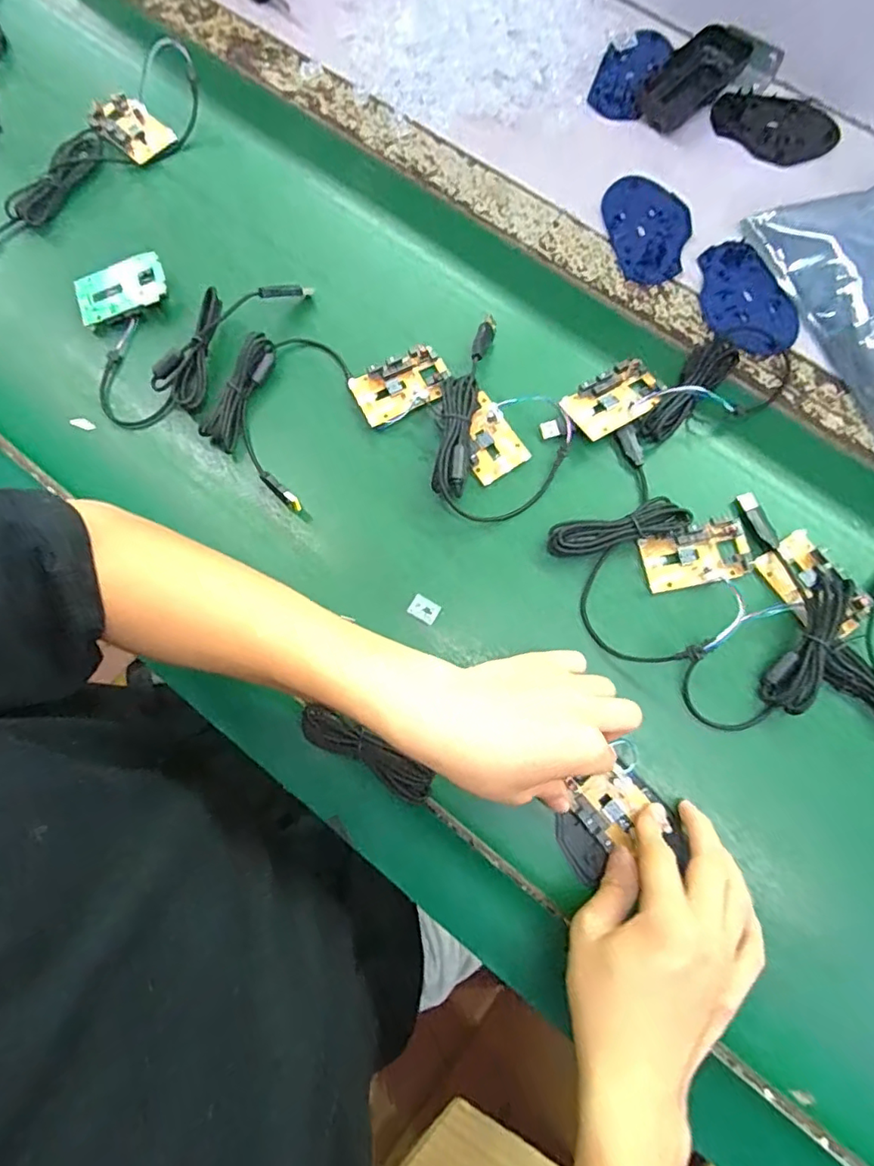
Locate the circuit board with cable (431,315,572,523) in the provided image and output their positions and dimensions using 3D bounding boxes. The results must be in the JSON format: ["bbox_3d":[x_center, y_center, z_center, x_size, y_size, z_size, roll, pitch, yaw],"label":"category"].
[{"bbox_3d":[0.049,-0.123,0.428,0.111,0.028,0.146,32,80,8],"label":"circuit board with cable"}]

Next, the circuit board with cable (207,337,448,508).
[{"bbox_3d":[-0.095,-0.155,0.444,0.176,0.018,0.133,-43,80,-8],"label":"circuit board with cable"}]

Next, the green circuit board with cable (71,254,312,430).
[{"bbox_3d":[-0.224,-0.223,0.457,0.149,0.034,0.180,41,81,9],"label":"green circuit board with cable"}]

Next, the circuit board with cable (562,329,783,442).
[{"bbox_3d":[0.194,-0.156,0.429,0.185,0.033,0.068,-19,78,-3],"label":"circuit board with cable"}]

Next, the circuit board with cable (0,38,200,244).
[{"bbox_3d":[-0.334,-0.382,0.497,0.281,0.026,0.086,-34,79,-7],"label":"circuit board with cable"}]

